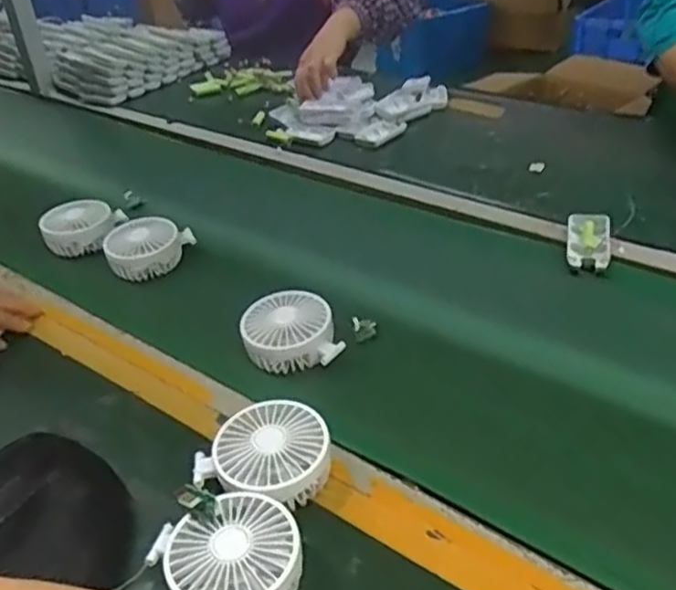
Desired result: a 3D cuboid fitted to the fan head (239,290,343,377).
[{"bbox_3d":[-0.050,0.038,0.690,0.087,0.042,0.092,-15,35,-15],"label":"fan head"}]

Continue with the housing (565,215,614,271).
[{"bbox_3d":[0.291,-0.064,0.805,0.048,0.020,0.095,6,35,15],"label":"housing"}]

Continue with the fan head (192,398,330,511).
[{"bbox_3d":[-0.053,0.129,0.546,0.087,0.050,0.092,-3,34,2],"label":"fan head"}]

